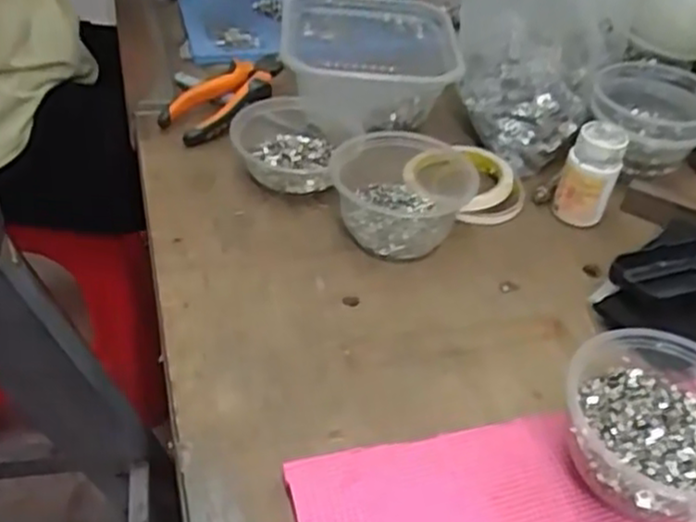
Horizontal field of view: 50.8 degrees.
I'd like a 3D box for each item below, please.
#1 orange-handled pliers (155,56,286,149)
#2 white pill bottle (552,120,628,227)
[{"bbox_3d":[-0.115,-0.165,0.707,0.075,0.025,0.139,30,48,26],"label":"orange-handled pliers"},{"bbox_3d":[0.209,-0.075,0.631,0.042,0.076,0.040,24,46,21],"label":"white pill bottle"}]

